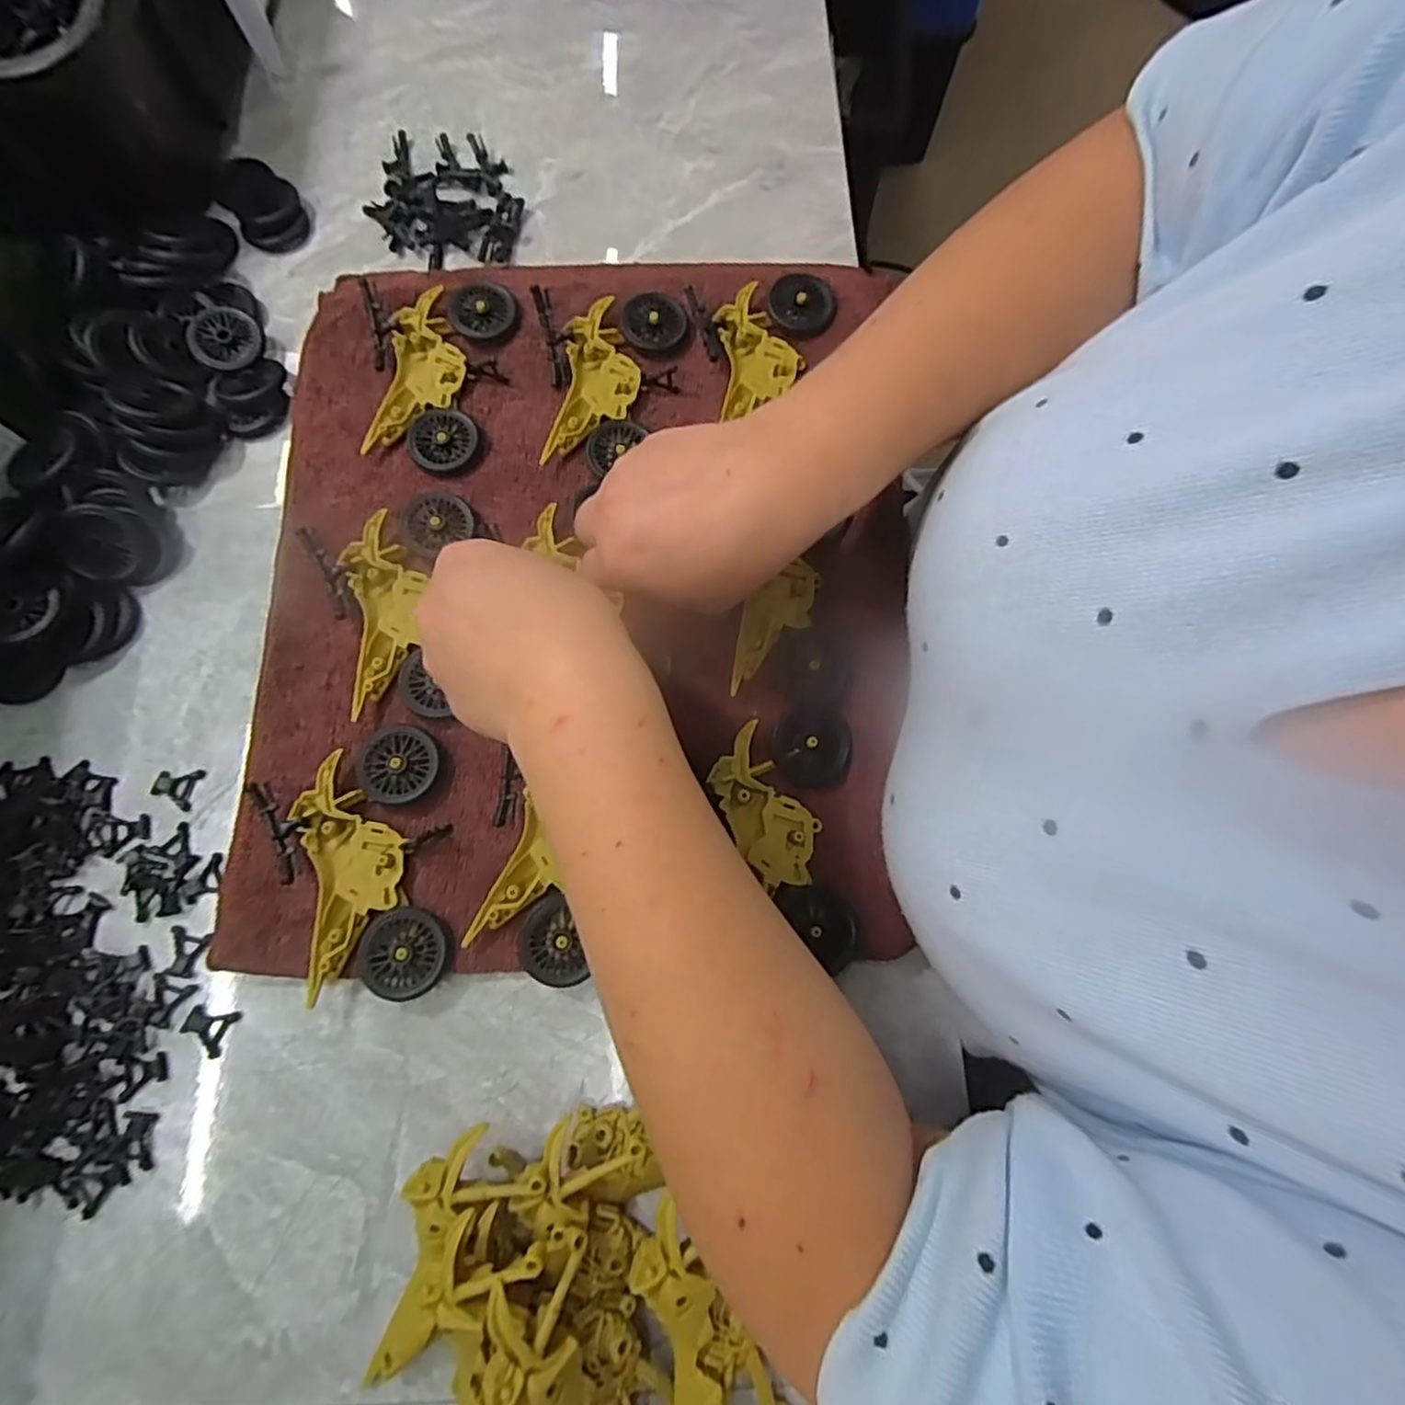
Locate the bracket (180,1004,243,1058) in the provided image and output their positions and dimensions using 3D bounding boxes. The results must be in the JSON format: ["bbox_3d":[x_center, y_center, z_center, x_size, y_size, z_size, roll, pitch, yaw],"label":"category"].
[{"bbox_3d":[-0.219,0.144,0.302,0.020,0.004,0.019,20,76,6],"label":"bracket"}]

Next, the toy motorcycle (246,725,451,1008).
[{"bbox_3d":[-0.153,0.075,0.310,0.075,0.021,0.113,-15,75,-4],"label":"toy motorcycle"}]

